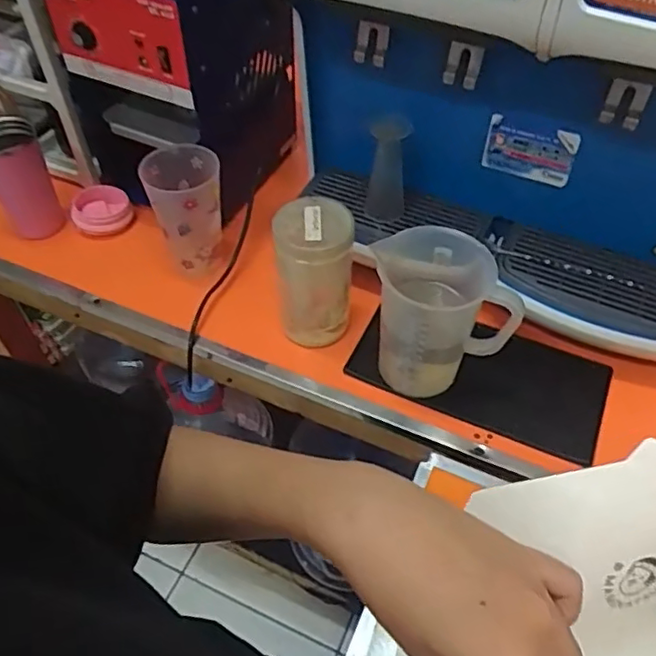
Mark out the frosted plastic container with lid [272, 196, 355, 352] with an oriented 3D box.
[{"bbox_3d":[-0.016,-0.062,0.724,0.088,0.169,0.079,1,52,2],"label":"frosted plastic container with lid"}]

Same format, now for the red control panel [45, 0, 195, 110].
[{"bbox_3d":[-0.245,-0.330,0.702,0.186,0.124,0.040,21,56,16],"label":"red control panel"}]

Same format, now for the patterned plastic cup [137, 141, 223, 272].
[{"bbox_3d":[-0.179,-0.154,0.798,0.091,0.141,0.102,-6,52,-4],"label":"patterned plastic cup"}]

